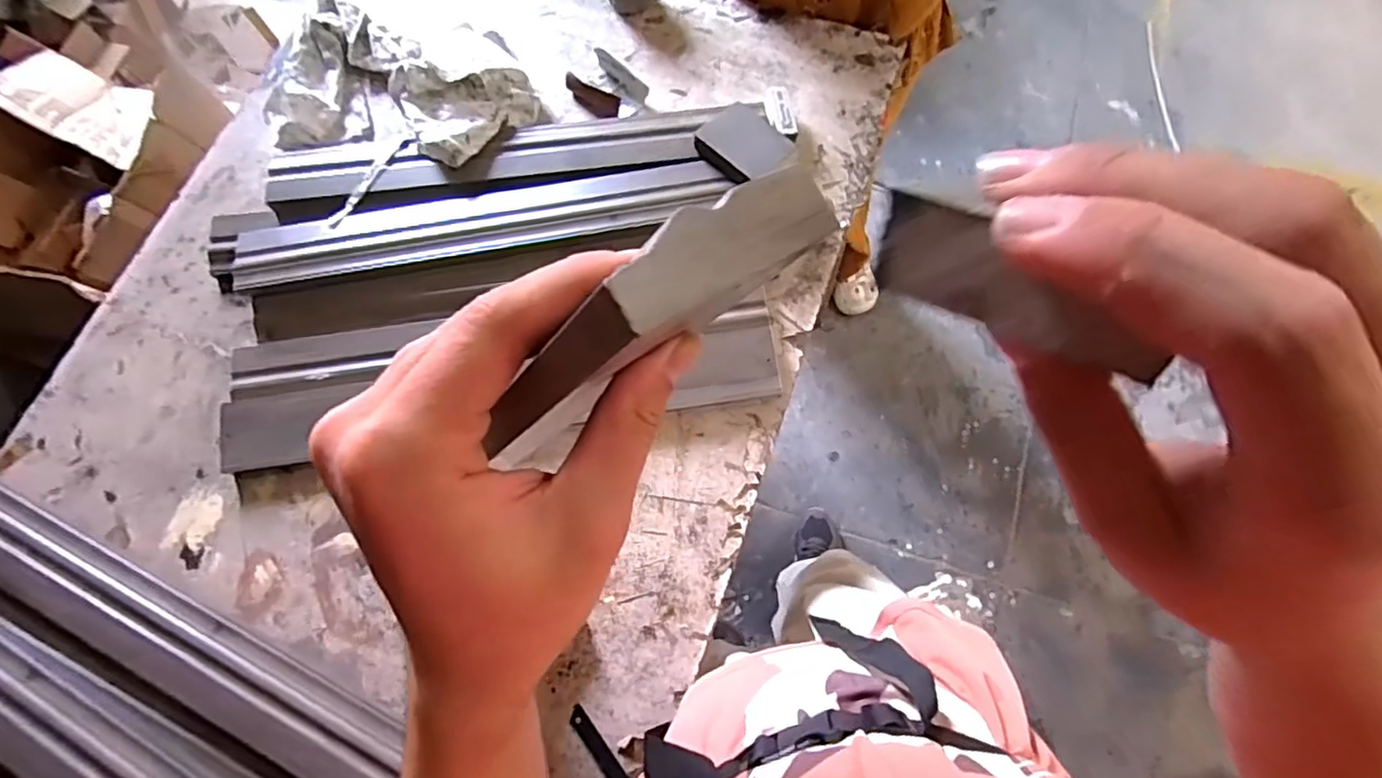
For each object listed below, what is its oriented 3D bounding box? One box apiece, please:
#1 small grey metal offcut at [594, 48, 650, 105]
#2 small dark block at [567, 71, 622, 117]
[{"bbox_3d":[-0.089,-0.396,0.775,0.087,0.028,0.008,40,47,6],"label":"small grey metal offcut"},{"bbox_3d":[-0.125,-0.367,0.768,0.087,0.022,0.035,42,79,12],"label":"small dark block"}]

